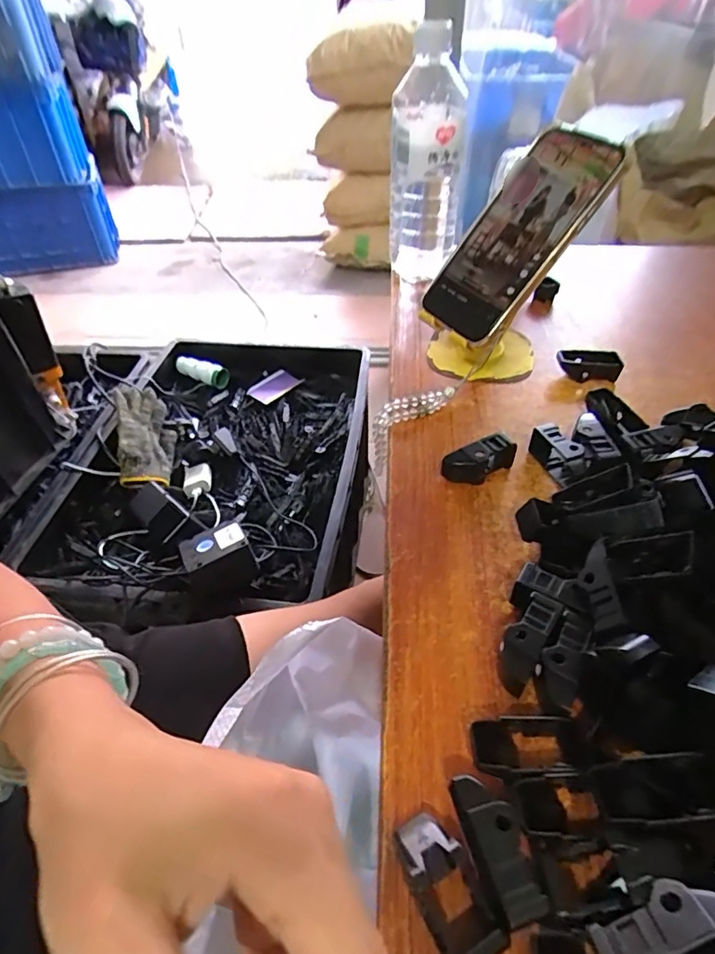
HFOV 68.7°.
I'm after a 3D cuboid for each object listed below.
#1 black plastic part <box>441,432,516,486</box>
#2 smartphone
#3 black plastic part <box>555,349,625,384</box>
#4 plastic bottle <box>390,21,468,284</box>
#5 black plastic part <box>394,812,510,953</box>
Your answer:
[{"bbox_3d":[0.083,-0.011,0.353,0.051,0.026,0.013,-19,47,-16],"label":"black plastic part"},{"bbox_3d":[0.122,-0.186,0.403,0.162,0.015,0.084,-50,54,11],"label":"smartphone"},{"bbox_3d":[0.191,-0.093,0.434,0.050,0.019,0.021,7,46,10],"label":"black plastic part"},{"bbox_3d":[0.066,-0.297,0.511,0.069,0.199,0.068,5,45,8],"label":"plastic bottle"},{"bbox_3d":[0.032,0.154,0.195,0.023,0.019,0.047,-23,48,-19],"label":"black plastic part"}]

